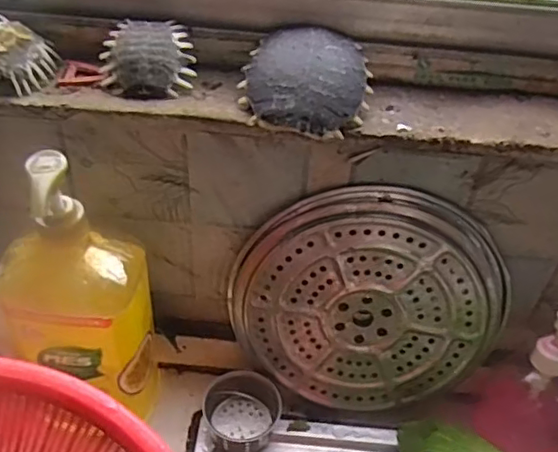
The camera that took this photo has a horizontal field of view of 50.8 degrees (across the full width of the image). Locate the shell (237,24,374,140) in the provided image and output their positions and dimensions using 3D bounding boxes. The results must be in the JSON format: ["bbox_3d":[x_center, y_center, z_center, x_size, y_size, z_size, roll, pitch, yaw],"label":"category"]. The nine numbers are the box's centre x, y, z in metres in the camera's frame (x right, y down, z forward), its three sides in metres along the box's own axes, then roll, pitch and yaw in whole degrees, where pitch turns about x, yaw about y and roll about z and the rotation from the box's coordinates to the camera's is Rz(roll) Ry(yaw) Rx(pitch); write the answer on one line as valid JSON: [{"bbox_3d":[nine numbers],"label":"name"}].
[{"bbox_3d":[0.024,-0.118,0.467,0.098,0.048,0.088,14,42,10],"label":"shell"}]

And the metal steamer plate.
[{"bbox_3d":[0.081,0.076,0.545,0.238,0.235,0.010,-32,21,19],"label":"metal steamer plate"}]

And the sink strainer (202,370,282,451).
[{"bbox_3d":[-0.038,0.184,0.580,0.068,0.050,0.069,24,45,20],"label":"sink strainer"}]

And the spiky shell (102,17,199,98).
[{"bbox_3d":[-0.107,-0.135,0.473,0.073,0.022,0.064,-1,78,7],"label":"spiky shell"}]

